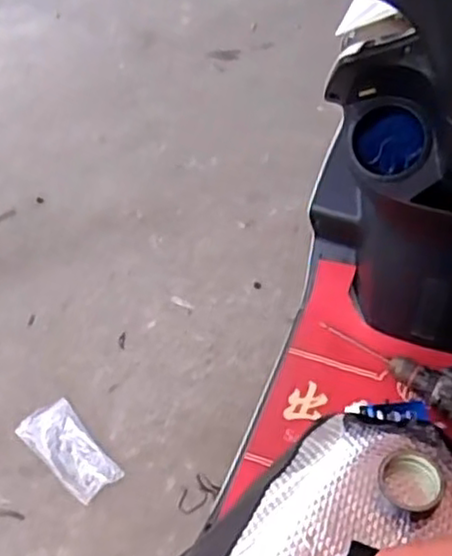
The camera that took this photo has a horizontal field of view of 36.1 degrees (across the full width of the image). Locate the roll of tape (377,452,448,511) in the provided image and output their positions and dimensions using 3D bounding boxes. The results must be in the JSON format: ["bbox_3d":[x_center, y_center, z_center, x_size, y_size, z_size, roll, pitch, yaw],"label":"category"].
[{"bbox_3d":[0.143,0.154,0.527,0.050,0.021,0.044,-10,51,-6],"label":"roll of tape"}]

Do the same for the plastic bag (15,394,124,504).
[{"bbox_3d":[-0.314,0.346,1.385,0.110,0.045,0.221,-34,57,-23],"label":"plastic bag"}]

